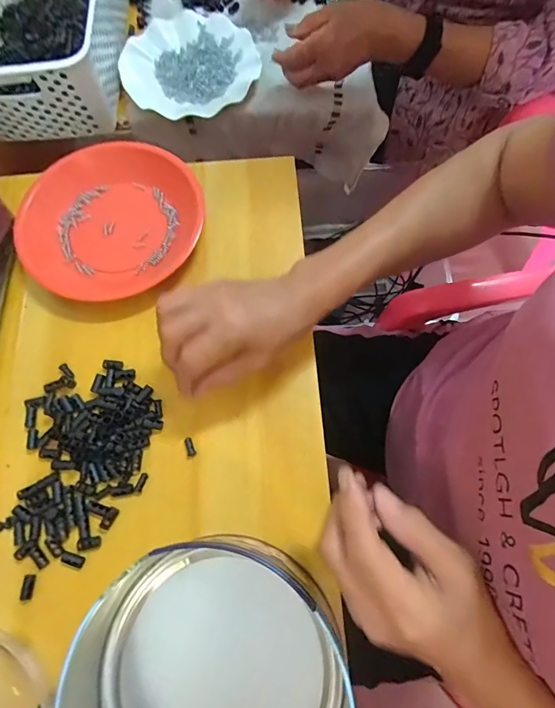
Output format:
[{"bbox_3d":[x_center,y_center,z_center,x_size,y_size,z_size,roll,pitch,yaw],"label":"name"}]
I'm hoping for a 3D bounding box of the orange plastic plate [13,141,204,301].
[{"bbox_3d":[-0.180,-0.147,0.436,0.195,0.030,0.175,-25,72,-9],"label":"orange plastic plate"}]

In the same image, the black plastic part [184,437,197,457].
[{"bbox_3d":[-0.081,0.085,0.369,0.007,0.004,0.018,-21,72,-8],"label":"black plastic part"}]

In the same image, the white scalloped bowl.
[{"bbox_3d":[-0.113,-0.401,0.560,0.192,0.033,0.178,0,72,1],"label":"white scalloped bowl"}]

